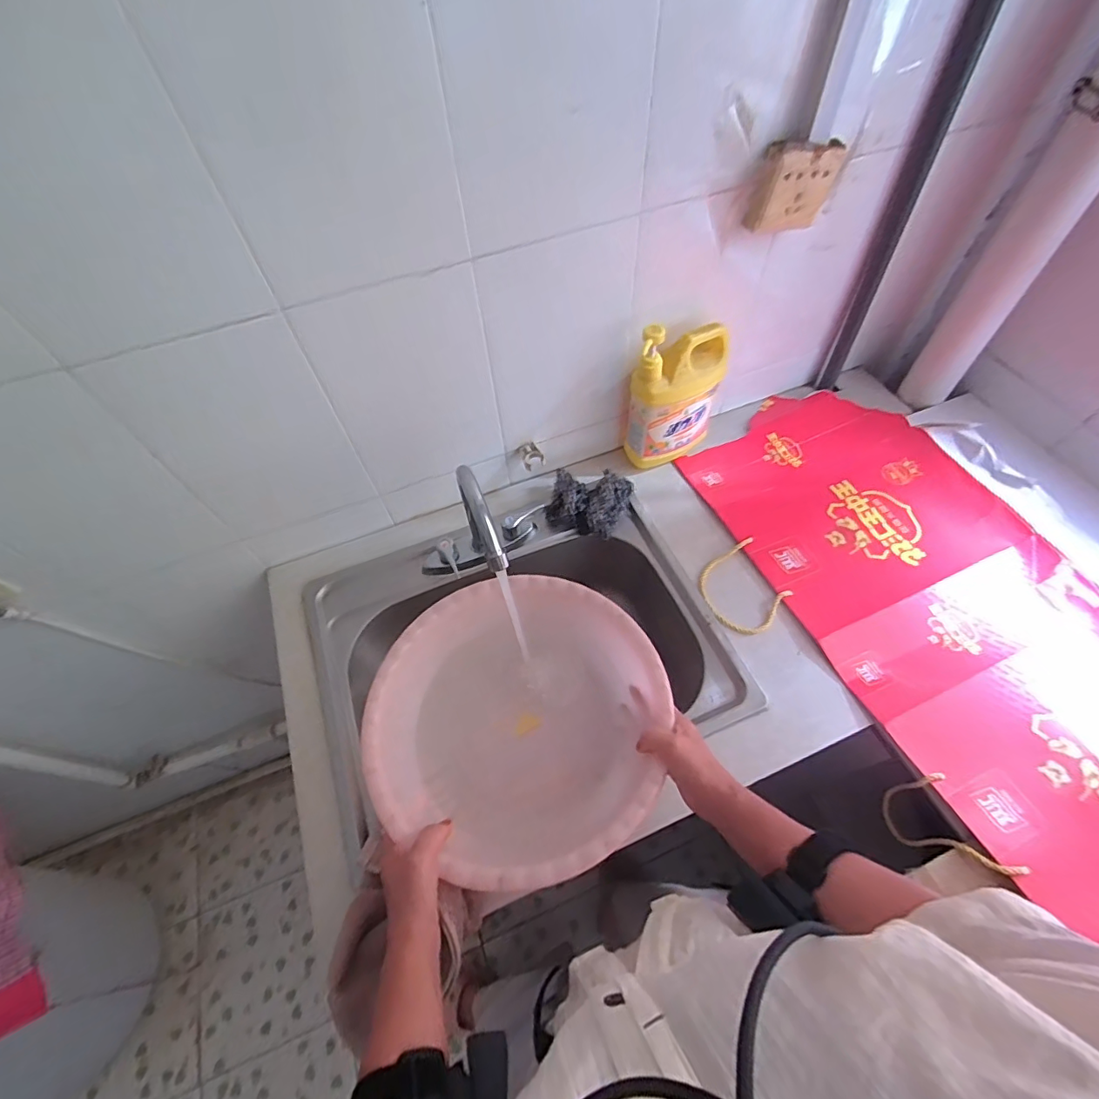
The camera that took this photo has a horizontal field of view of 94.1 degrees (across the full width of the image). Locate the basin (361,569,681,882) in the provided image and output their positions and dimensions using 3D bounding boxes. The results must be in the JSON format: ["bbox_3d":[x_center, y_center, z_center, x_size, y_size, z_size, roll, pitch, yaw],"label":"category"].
[{"bbox_3d":[-0.034,0.194,0.595,0.320,0.115,0.314,-17,60,-8],"label":"basin"}]

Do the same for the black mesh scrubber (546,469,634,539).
[{"bbox_3d":[0.061,-0.079,0.796,0.116,0.043,0.112,20,61,16],"label":"black mesh scrubber"}]

